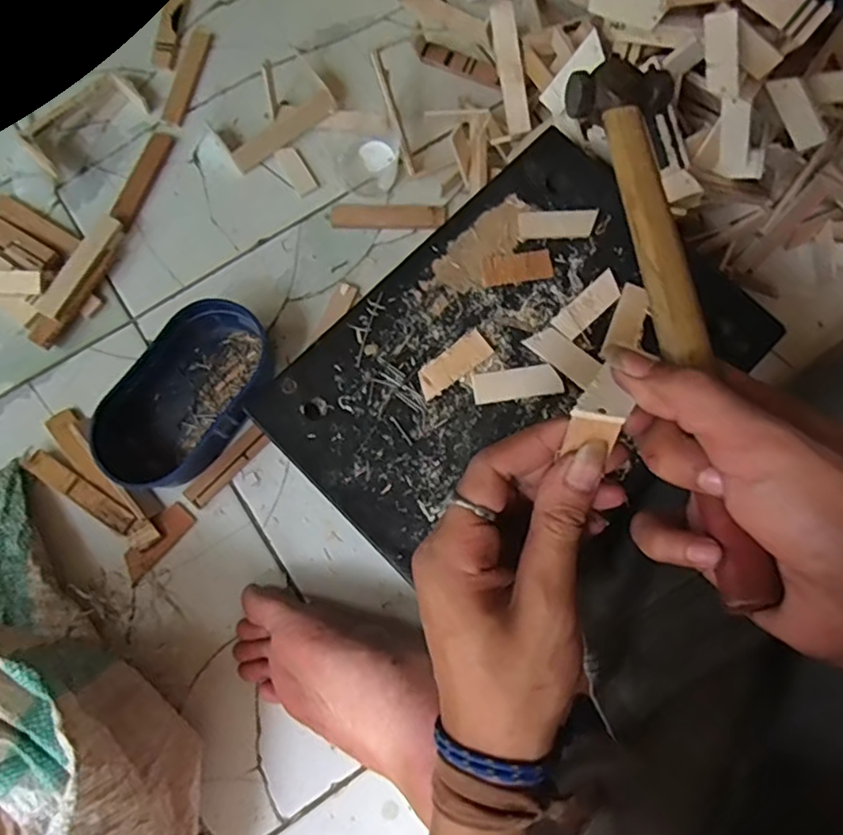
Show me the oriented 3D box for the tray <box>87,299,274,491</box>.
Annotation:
[{"bbox_3d":[-0.186,-0.018,0.491,0.106,0.039,0.158,36,80,6],"label":"tray"}]

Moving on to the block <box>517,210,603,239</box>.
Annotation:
[{"bbox_3d":[0.088,-0.124,0.400,0.050,0.006,0.016,-1,78,-1],"label":"block"}]

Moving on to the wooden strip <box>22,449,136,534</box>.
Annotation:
[{"bbox_3d":[-0.266,0.056,0.488,0.100,0.007,0.019,32,79,5],"label":"wooden strip"}]

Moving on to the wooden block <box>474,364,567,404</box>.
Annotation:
[{"bbox_3d":[0.058,-0.021,0.380,0.053,0.004,0.019,-7,78,-3],"label":"wooden block"}]

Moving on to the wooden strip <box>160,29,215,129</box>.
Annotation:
[{"bbox_3d":[-0.212,-0.310,0.566,0.021,0.004,0.097,13,78,2],"label":"wooden strip"}]

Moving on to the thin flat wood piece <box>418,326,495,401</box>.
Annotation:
[{"bbox_3d":[0.020,-0.033,0.381,0.050,0.005,0.019,-38,81,-8],"label":"thin flat wood piece"}]

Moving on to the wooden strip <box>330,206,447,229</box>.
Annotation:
[{"bbox_3d":[-0.029,-0.173,0.540,0.098,0.007,0.019,3,78,-1],"label":"wooden strip"}]

